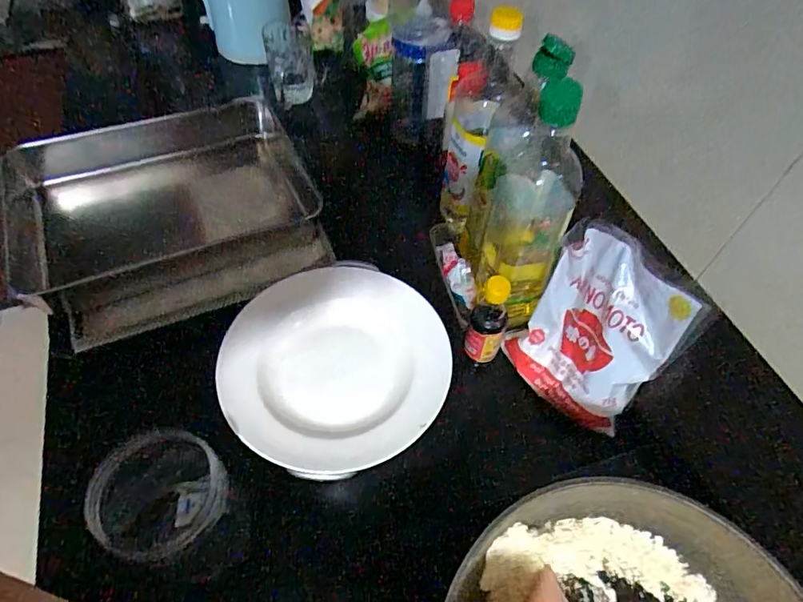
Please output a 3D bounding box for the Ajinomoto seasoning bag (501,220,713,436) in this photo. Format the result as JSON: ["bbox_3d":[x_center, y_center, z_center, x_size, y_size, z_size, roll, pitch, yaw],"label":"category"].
[{"bbox_3d":[0.198,0.030,0.511,0.046,0.197,0.148,-10,47,-36],"label":"Ajinomoto seasoning bag"}]

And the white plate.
[{"bbox_3d":[-0.062,0.061,0.480,0.210,0.037,0.206,2,56,-3],"label":"white plate"}]

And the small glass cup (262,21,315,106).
[{"bbox_3d":[-0.207,-0.442,0.912,0.080,0.122,0.098,-13,58,-13],"label":"small glass cup"}]

